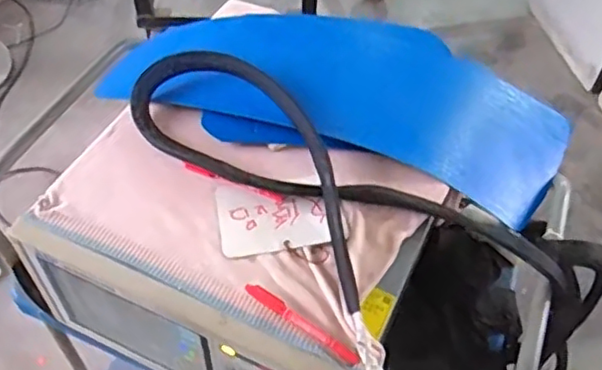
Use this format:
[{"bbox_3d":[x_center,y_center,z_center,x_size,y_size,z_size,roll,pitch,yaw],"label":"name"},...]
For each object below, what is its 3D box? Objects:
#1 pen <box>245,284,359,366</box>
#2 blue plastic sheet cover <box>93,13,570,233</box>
[{"bbox_3d":[0.000,0.143,0.637,0.137,0.012,0.014,28,59,20],"label":"pen"},{"bbox_3d":[0.044,-0.119,0.906,0.698,0.139,0.271,11,54,9],"label":"blue plastic sheet cover"}]

